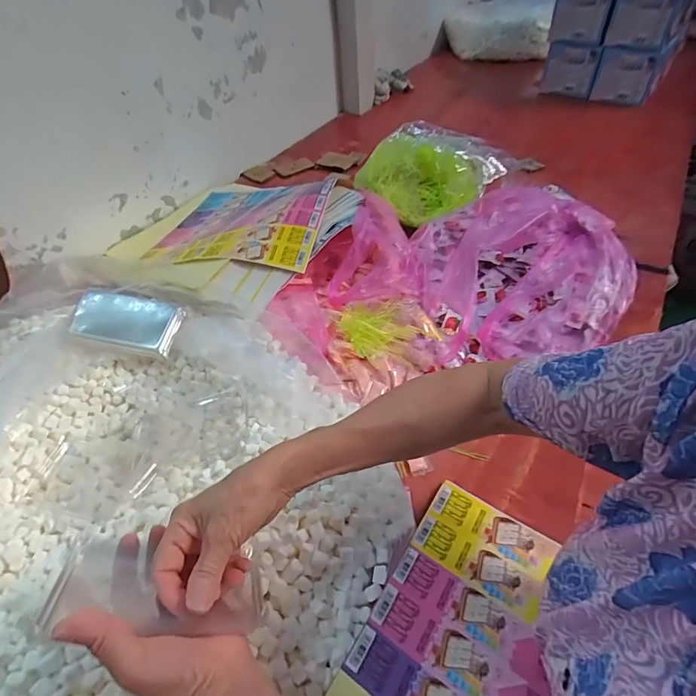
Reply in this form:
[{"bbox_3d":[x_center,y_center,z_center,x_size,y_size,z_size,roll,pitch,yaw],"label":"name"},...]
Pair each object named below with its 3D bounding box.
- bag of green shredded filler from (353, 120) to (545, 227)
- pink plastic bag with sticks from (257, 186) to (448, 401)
[{"bbox_3d":[0.148,-0.310,0.750,0.184,0.113,0.228,-30,52,-22],"label":"bag of green shredded filler"},{"bbox_3d":[0.005,-0.101,0.636,0.230,0.084,0.406,-4,47,1],"label":"pink plastic bag with sticks"}]

